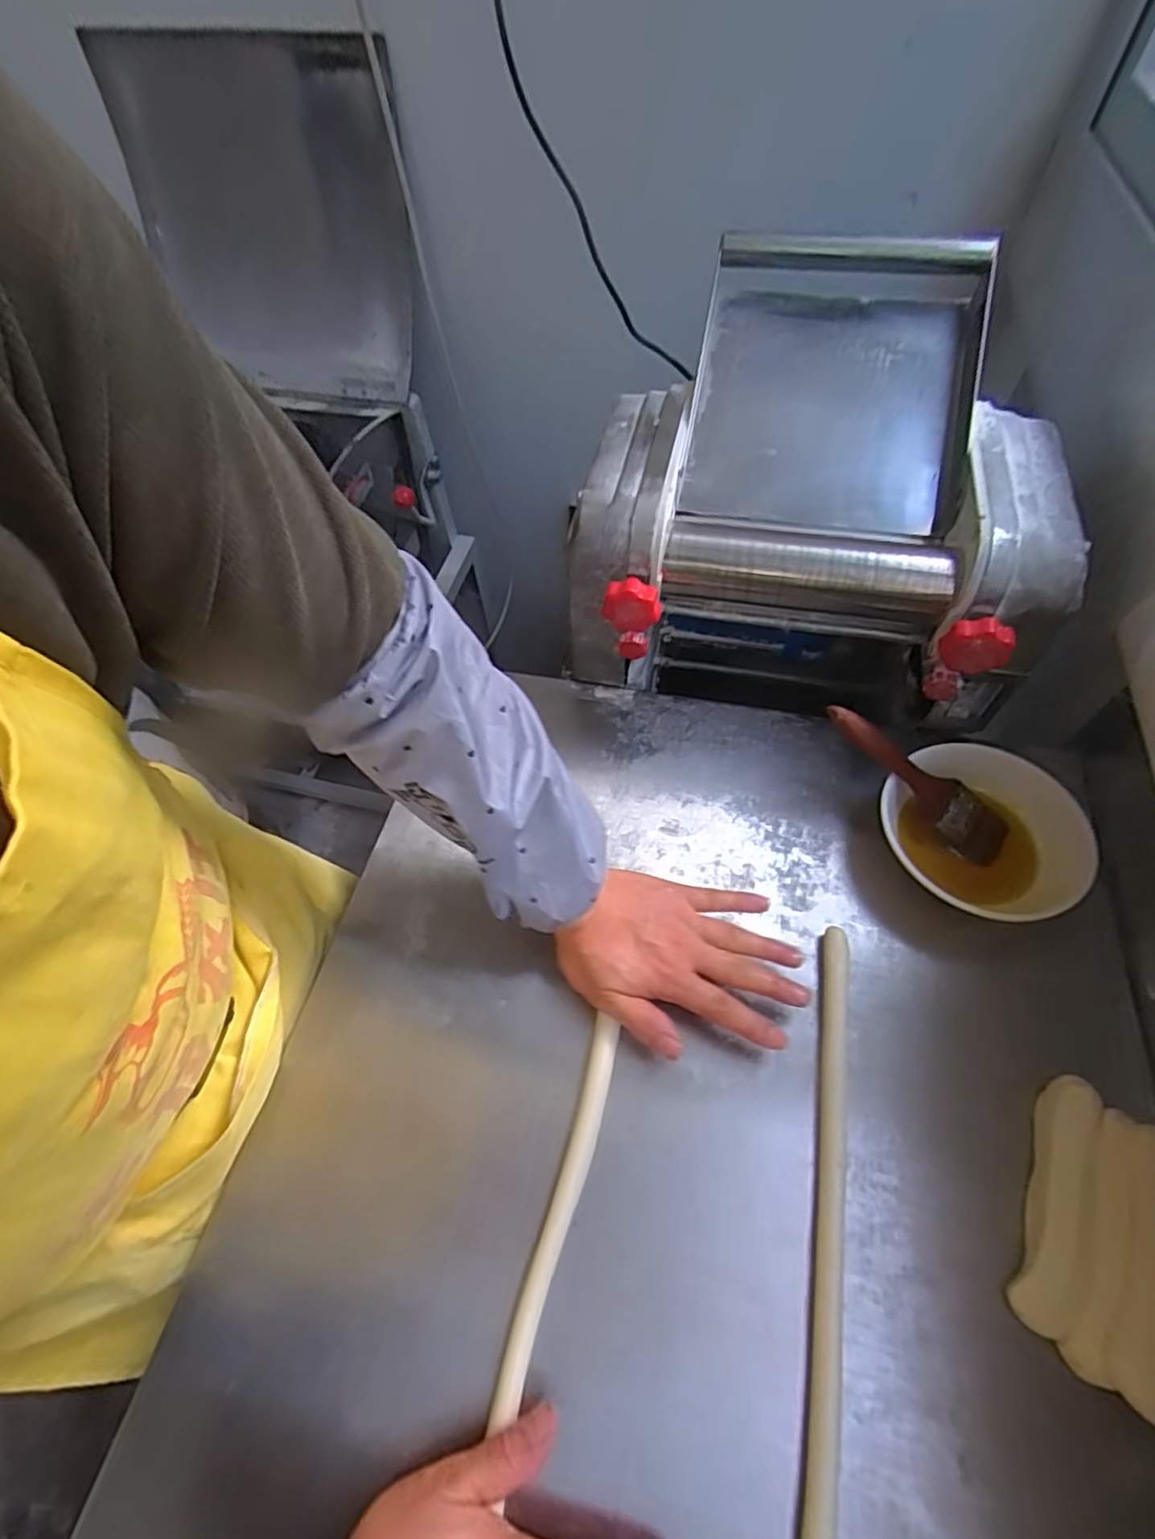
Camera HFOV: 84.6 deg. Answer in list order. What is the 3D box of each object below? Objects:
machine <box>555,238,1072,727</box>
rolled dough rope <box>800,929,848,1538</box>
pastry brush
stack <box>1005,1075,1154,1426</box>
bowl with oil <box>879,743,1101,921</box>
[{"bbox_3d":[0.207,-0.225,0.599,0.368,0.300,0.344,10,59,10],"label":"machine"},{"bbox_3d":[0.150,0.300,0.384,0.021,0.017,0.413,10,59,10],"label":"rolled dough rope"},{"bbox_3d":[0.270,0.010,0.513,0.180,0.020,0.044,37,65,-5],"label":"pastry brush"},{"bbox_3d":[0.323,0.274,0.366,0.103,0.050,0.151,24,63,17],"label":"stack"},{"bbox_3d":[0.319,0.055,0.512,0.144,0.061,0.138,-2,58,3],"label":"bowl with oil"}]

